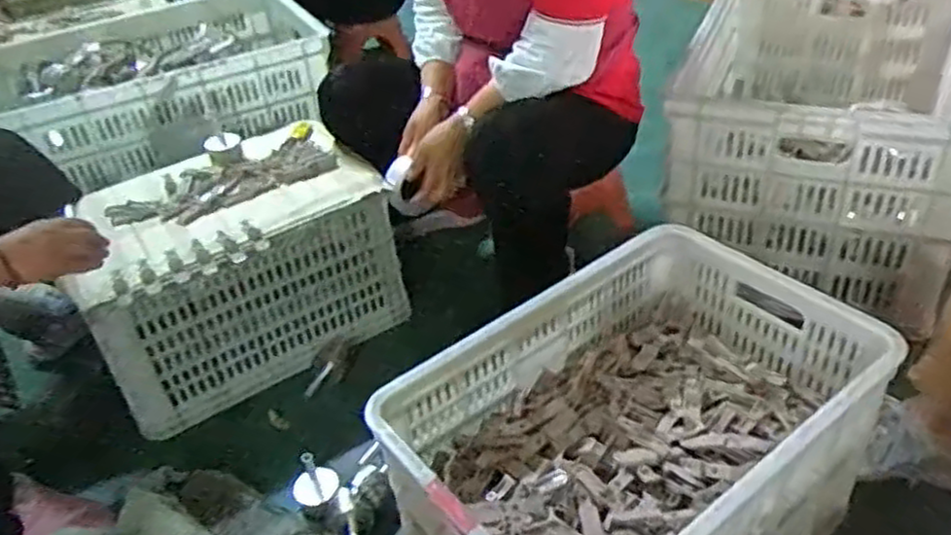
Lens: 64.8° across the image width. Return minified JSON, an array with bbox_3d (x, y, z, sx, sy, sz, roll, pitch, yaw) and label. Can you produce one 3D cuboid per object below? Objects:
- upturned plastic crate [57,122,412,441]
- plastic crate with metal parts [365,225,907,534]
[{"bbox_3d":[-0.432,-0.002,1.398,0.513,0.325,0.365,-21,38,-19],"label":"upturned plastic crate"},{"bbox_3d":[0.206,0.228,0.932,0.554,0.275,0.364,-27,40,-25],"label":"plastic crate with metal parts"}]

